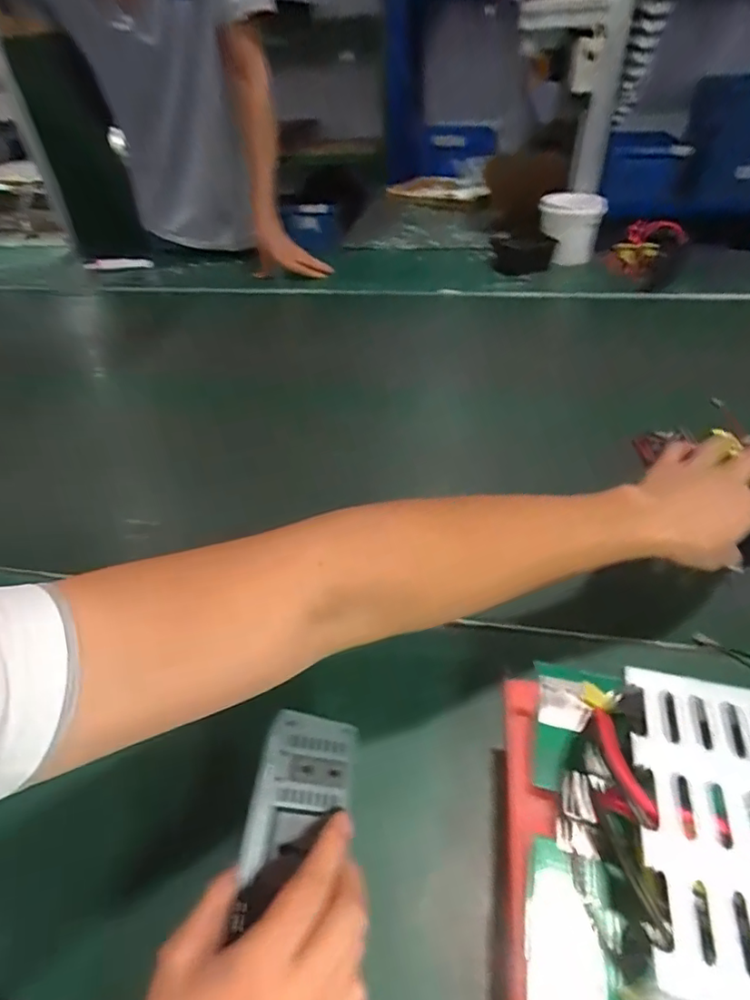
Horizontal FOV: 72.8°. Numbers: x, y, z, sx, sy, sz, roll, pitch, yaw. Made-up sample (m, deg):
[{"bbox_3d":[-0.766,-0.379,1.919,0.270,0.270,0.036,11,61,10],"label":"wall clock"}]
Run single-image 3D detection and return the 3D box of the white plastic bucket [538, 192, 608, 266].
[{"bbox_3d":[0.428,-0.597,1.132,0.132,0.134,0.112,12,43,17],"label":"white plastic bucket"}]

